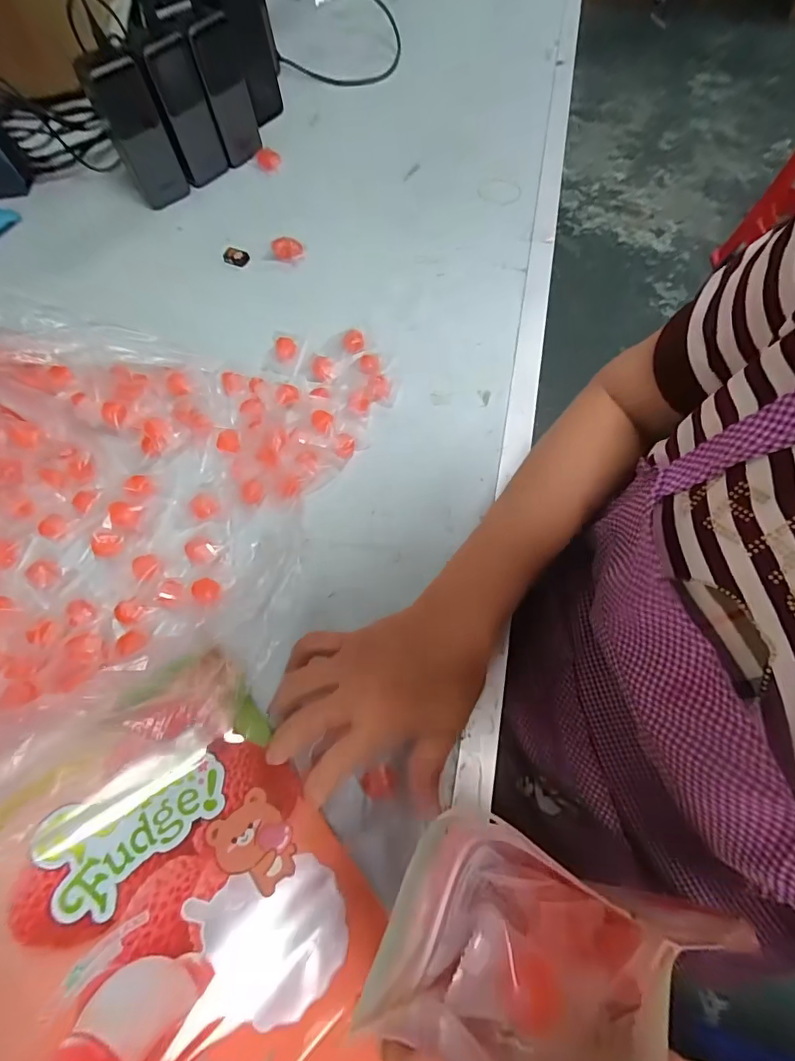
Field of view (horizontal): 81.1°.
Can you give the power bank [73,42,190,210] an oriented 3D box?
[{"bbox_3d":[-0.288,-0.438,0.514,0.058,0.137,0.040,-28,68,-11],"label":"power bank"}]

